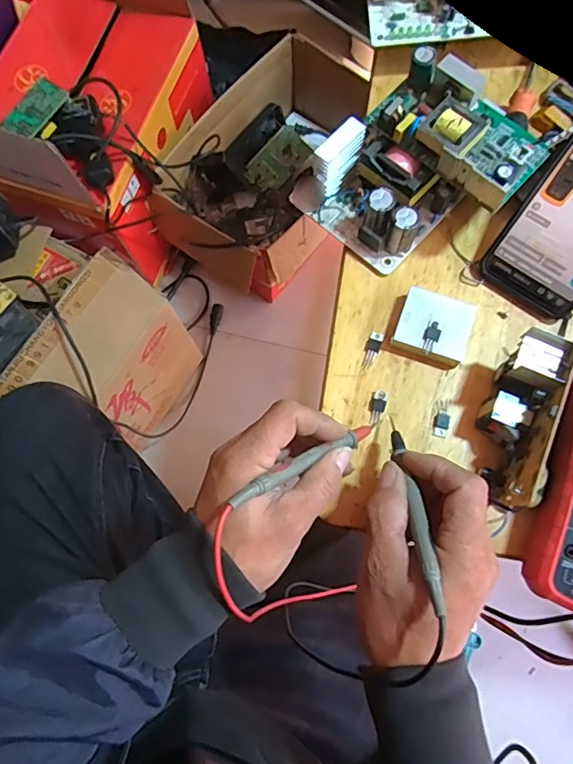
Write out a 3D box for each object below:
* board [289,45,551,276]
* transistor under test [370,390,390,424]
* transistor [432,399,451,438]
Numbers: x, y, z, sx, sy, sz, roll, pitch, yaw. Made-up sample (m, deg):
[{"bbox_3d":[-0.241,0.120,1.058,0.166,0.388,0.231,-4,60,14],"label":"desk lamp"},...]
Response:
[{"bbox_3d":[0.103,-0.163,0.404,0.147,0.076,0.129,-40,77,-8],"label":"board"},{"bbox_3d":[0.069,0.019,0.395,0.011,0.004,0.026,20,80,7],"label":"transistor under test"},{"bbox_3d":[0.117,0.028,0.391,0.011,0.004,0.028,11,75,5],"label":"transistor"}]

